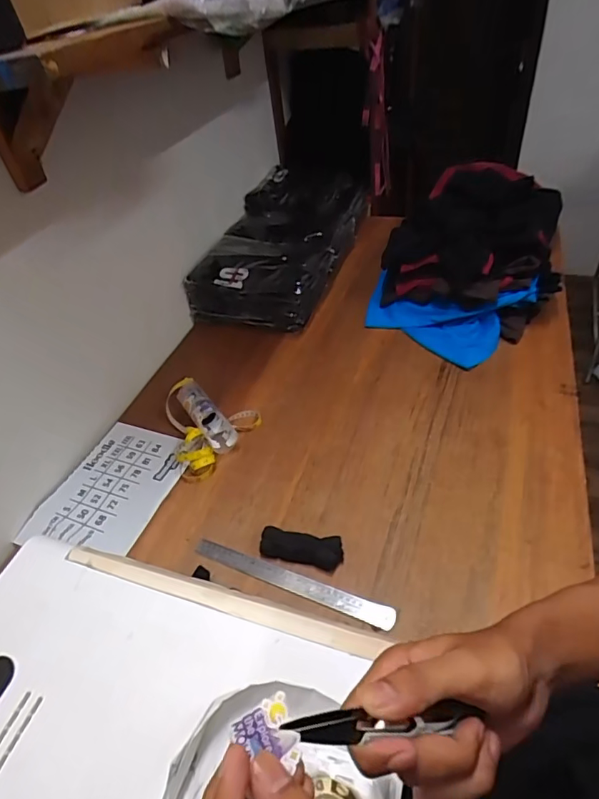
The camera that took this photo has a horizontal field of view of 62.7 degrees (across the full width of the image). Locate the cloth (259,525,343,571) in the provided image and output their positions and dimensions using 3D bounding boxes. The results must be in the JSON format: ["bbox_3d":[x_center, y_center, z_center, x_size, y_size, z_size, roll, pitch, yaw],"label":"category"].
[{"bbox_3d":[0.004,0.231,0.769,0.125,0.029,0.046,4,44,10],"label":"cloth"}]

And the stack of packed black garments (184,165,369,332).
[{"bbox_3d":[-0.036,-0.422,1.353,0.316,0.164,0.585,11,46,17],"label":"stack of packed black garments"}]

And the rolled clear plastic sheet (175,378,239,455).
[{"bbox_3d":[-0.193,0.026,0.983,0.056,0.054,0.208,-29,48,-22],"label":"rolled clear plastic sheet"}]

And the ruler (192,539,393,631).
[{"bbox_3d":[-0.014,0.273,0.745,0.319,0.008,0.033,14,52,21],"label":"ruler"}]

